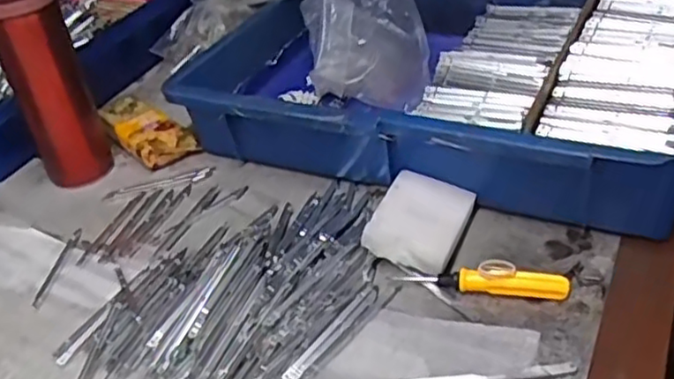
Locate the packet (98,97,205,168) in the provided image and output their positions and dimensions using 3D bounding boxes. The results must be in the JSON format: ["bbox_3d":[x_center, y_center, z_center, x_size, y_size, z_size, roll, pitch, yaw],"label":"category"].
[{"bbox_3d":[-0.187,-0.052,0.649,0.109,0.037,0.053,27,49,37],"label":"packet"}]

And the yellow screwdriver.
[{"bbox_3d":[0.096,0.061,0.453,0.111,0.019,0.012,3,38,14],"label":"yellow screwdriver"}]

